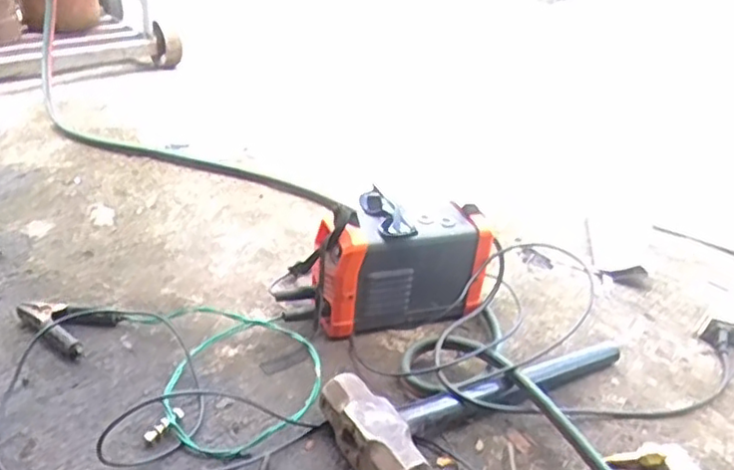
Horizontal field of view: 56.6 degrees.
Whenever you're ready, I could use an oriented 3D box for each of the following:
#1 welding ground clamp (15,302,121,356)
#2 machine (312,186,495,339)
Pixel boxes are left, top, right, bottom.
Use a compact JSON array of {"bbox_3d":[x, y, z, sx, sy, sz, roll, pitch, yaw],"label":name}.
[{"bbox_3d":[-0.423,0.119,0.969,0.127,0.027,0.092,23,35,25],"label":"welding ground clamp"},{"bbox_3d":[0.038,0.044,1.018,0.277,0.181,0.127,-1,32,-12],"label":"machine"}]

